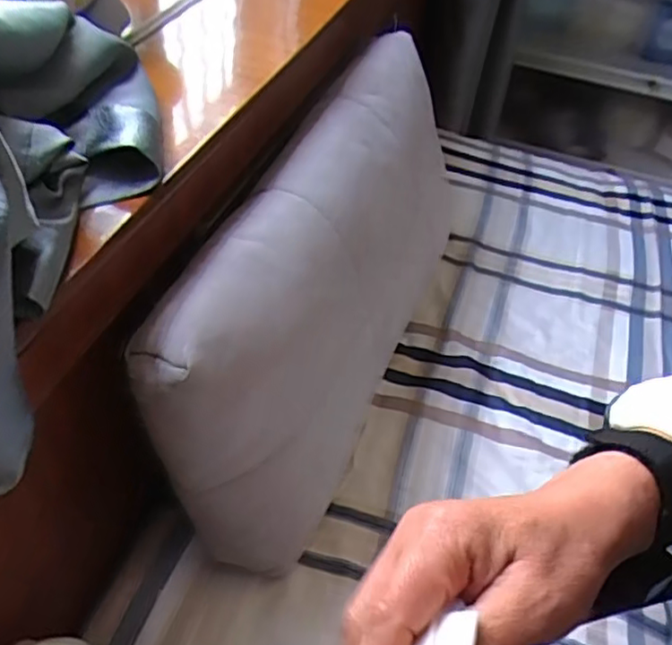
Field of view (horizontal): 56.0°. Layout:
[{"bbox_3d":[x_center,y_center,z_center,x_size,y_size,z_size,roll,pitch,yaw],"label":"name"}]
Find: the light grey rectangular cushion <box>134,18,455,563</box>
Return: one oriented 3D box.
[{"bbox_3d":[-0.004,-0.046,0.843,0.174,0.346,0.663,19,47,11],"label":"light grey rectangular cushion"}]

